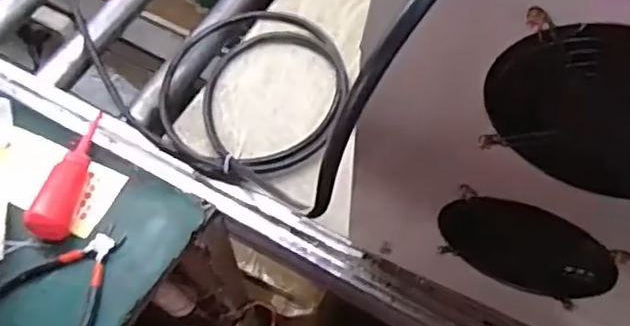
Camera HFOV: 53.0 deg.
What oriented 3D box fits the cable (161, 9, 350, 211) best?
[{"bbox_3d":[-0.084,-0.093,0.826,0.251,0.047,0.299,13,61,9],"label":"cable"}]

